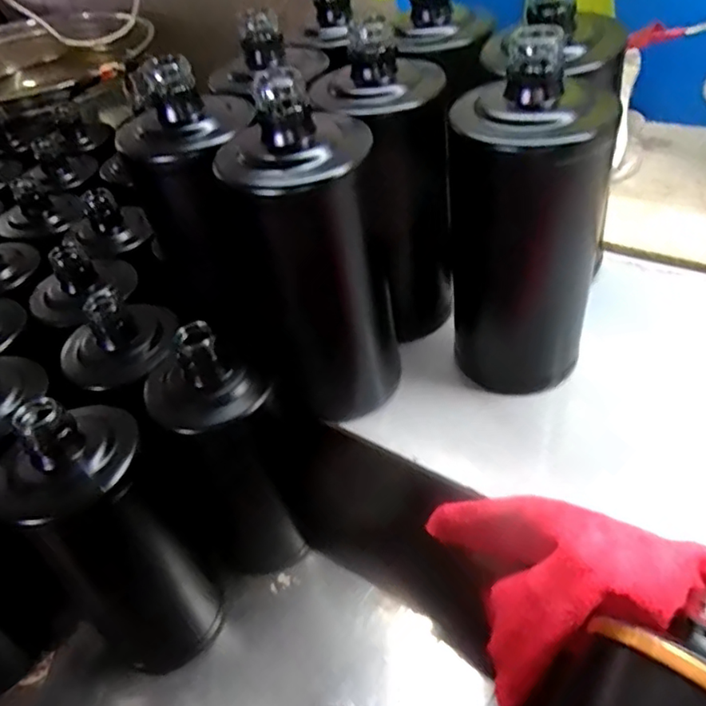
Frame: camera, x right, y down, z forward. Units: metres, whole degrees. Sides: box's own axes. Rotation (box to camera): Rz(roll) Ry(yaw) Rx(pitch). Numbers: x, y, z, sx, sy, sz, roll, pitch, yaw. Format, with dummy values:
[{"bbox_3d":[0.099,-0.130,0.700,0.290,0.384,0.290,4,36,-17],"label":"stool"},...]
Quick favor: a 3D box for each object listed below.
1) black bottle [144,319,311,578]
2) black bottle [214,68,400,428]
[{"bbox_3d":[-0.078,0.074,0.375,0.065,0.198,0.065,-24,45,-18],"label":"black bottle"},{"bbox_3d":[-0.022,-0.050,0.328,0.079,0.190,0.073,-20,46,-8],"label":"black bottle"}]

